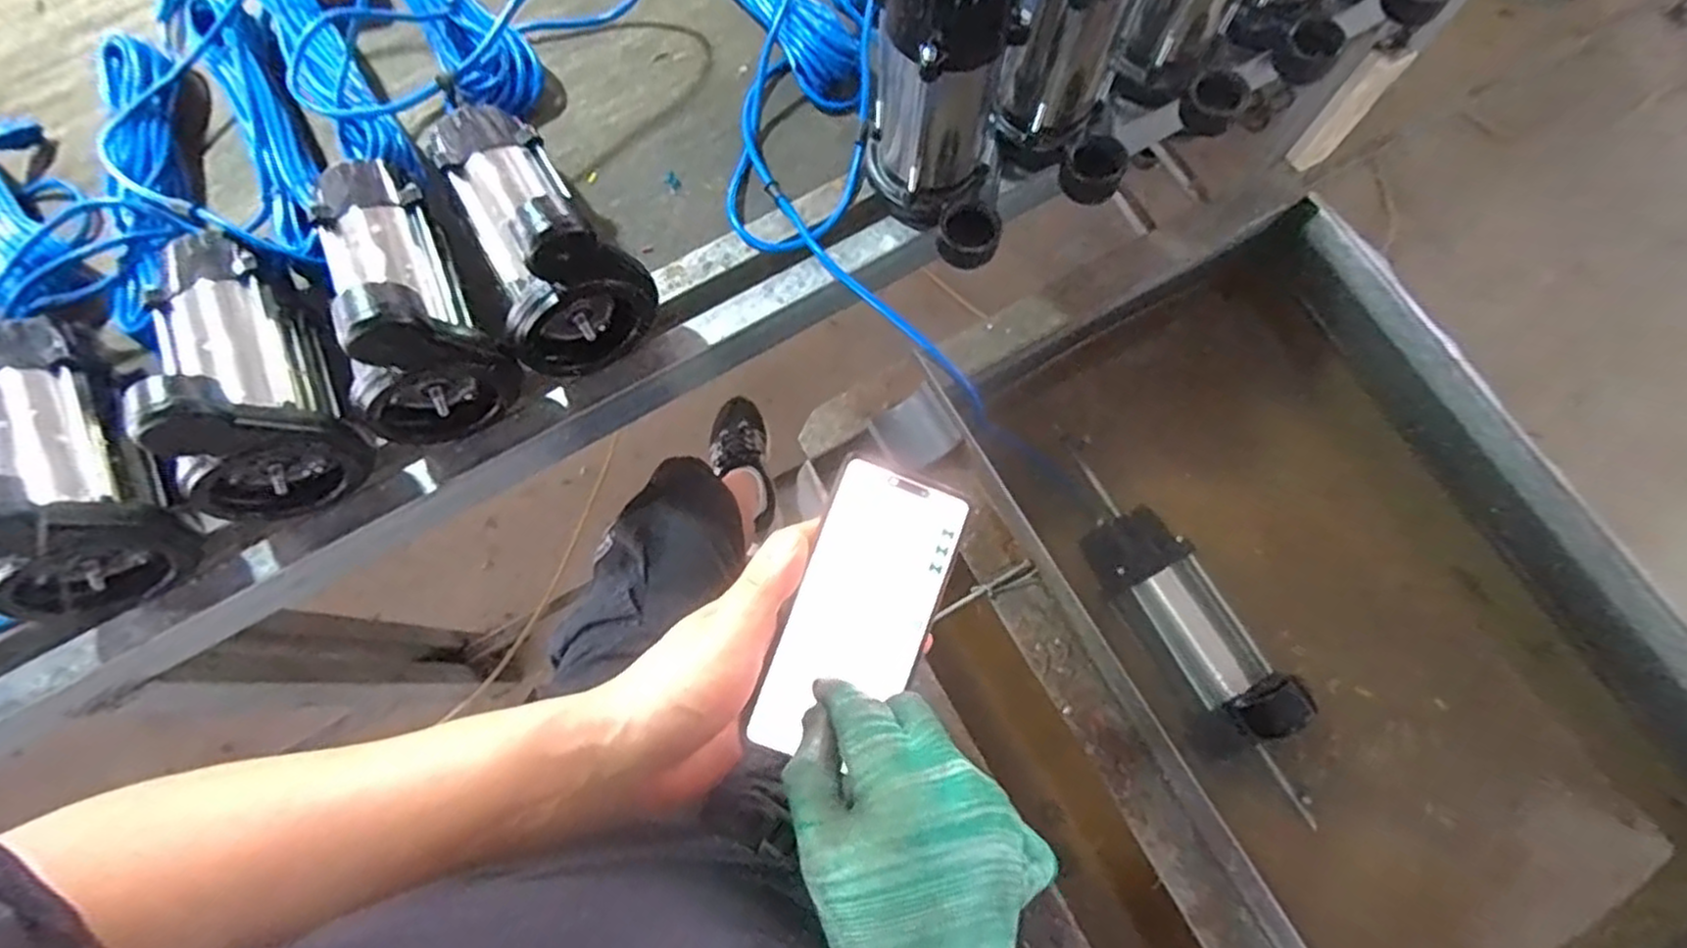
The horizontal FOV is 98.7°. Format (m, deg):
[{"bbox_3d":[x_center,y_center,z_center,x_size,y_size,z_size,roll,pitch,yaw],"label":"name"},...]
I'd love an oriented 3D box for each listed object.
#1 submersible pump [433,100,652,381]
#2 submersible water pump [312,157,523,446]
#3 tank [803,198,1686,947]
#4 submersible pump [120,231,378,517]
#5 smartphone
[{"bbox_3d":[-0.273,-0.209,0.601,0.118,0.165,0.233,-37,77,-9],"label":"submersible pump"},{"bbox_3d":[-0.373,-0.156,0.587,0.117,0.165,0.227,-30,76,-8],"label":"submersible water pump"},{"bbox_3d":[0.375,0.191,0.694,0.574,0.297,0.728,-28,75,-7],"label":"tank"},{"bbox_3d":[-0.503,-0.098,0.576,0.130,0.163,0.238,-30,76,-8],"label":"submersible pump"},{"bbox_3d":[0.011,0.074,0.388,0.074,0.008,0.156,19,84,-1],"label":"smartphone"}]

